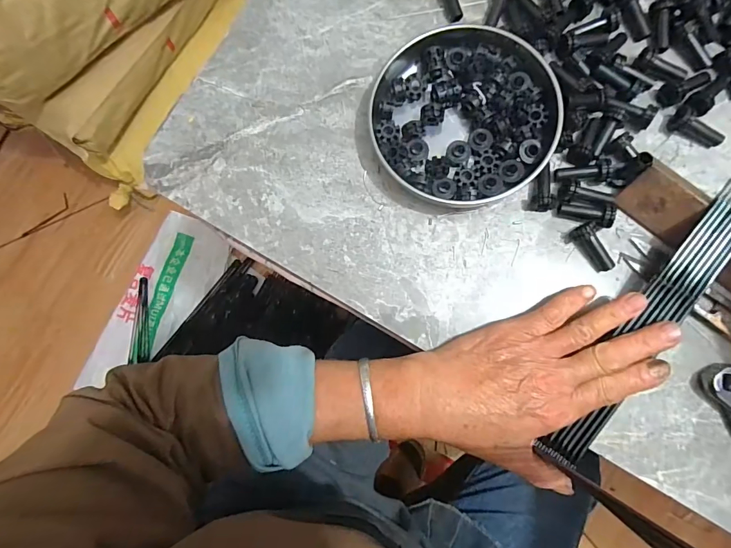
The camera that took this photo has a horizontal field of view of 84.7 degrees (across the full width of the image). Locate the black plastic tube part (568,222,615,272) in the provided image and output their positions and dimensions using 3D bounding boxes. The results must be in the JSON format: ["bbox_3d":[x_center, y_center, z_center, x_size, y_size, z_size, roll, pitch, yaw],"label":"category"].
[{"bbox_3d":[0.172,-0.021,0.300,0.016,0.015,0.038,-37,82,1],"label":"black plastic tube part"}]

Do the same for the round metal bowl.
[{"bbox_3d":[0.075,-0.122,0.312,0.135,0.025,0.140,-1,84,5],"label":"round metal bowl"}]

